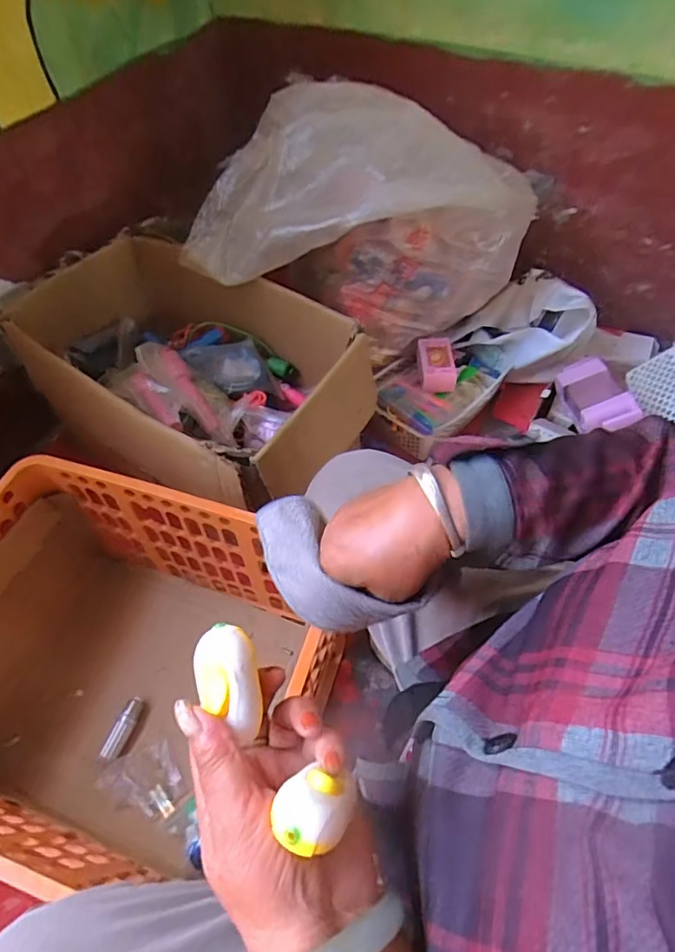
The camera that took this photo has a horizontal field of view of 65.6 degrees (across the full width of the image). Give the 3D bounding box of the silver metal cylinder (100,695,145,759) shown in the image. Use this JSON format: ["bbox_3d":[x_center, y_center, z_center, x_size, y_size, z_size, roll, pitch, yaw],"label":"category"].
[{"bbox_3d":[-0.306,0.359,0.749,0.023,0.018,0.086,12,42,10],"label":"silver metal cylinder"}]

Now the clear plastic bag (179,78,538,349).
[{"bbox_3d":[0.041,-0.437,0.928,0.526,0.344,0.280,10,56,9],"label":"clear plastic bag"}]

